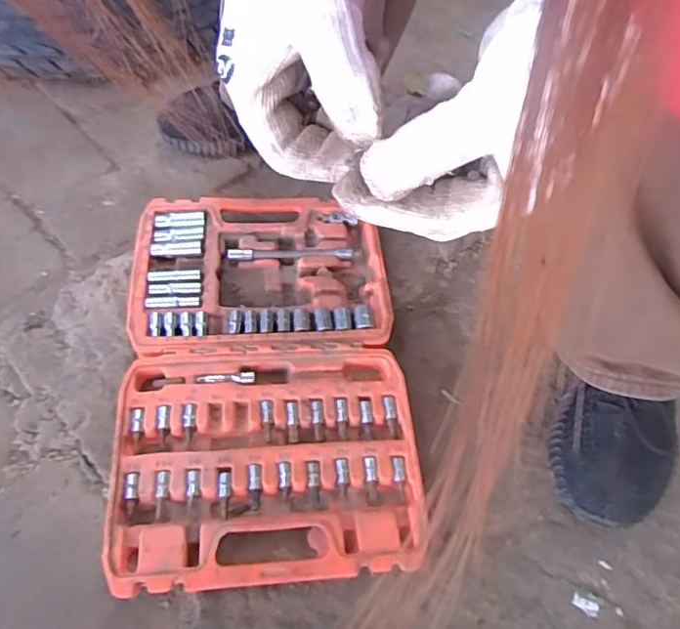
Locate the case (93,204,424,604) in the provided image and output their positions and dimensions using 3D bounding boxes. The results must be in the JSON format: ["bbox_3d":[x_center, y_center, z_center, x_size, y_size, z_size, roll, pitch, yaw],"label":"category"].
[{"bbox_3d":[-0.068,0.039,0.531,0.246,0.043,0.381,-4,56,-6],"label":"case"}]

